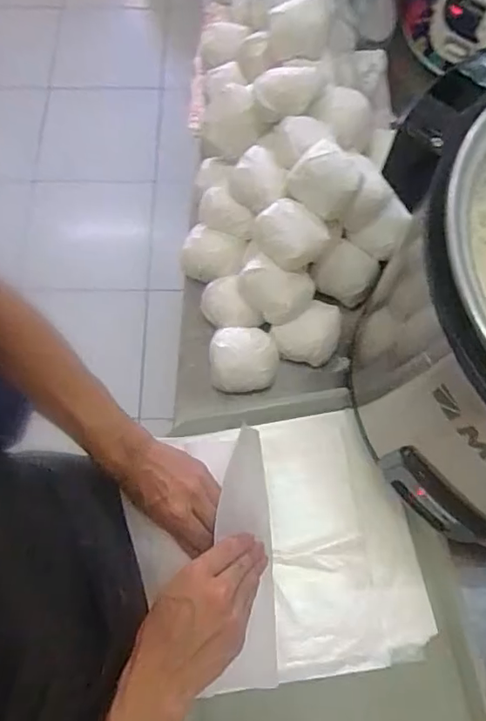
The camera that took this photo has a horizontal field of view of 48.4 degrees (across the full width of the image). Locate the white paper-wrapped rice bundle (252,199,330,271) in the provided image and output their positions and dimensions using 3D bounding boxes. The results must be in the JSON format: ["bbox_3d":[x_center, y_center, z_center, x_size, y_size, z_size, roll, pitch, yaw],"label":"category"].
[{"bbox_3d":[0.055,-0.146,0.618,0.060,0.051,0.078,-41,75,-14],"label":"white paper-wrapped rice bundle"}]

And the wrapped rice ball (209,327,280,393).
[{"bbox_3d":[0.001,-0.003,0.638,0.078,0.053,0.068,-2,70,-1],"label":"wrapped rice ball"}]

